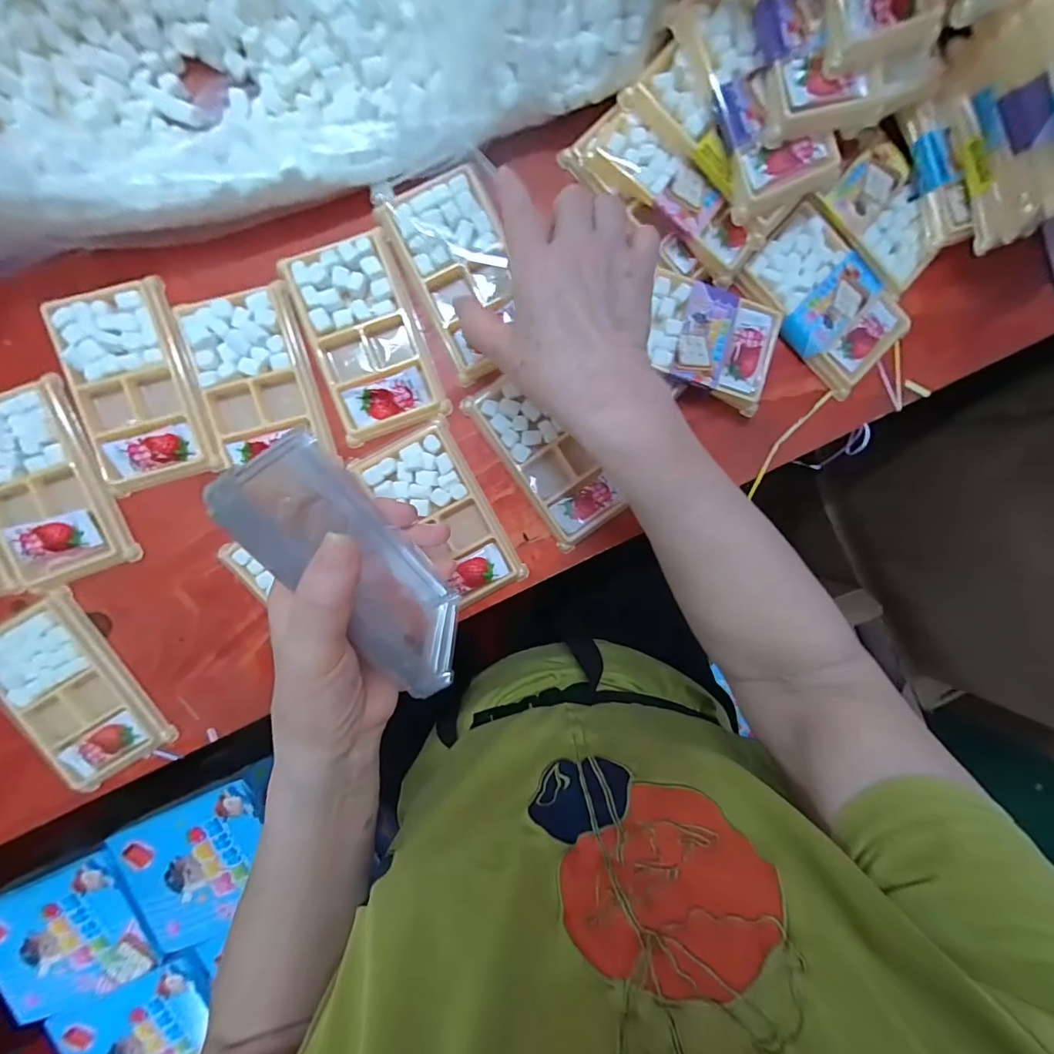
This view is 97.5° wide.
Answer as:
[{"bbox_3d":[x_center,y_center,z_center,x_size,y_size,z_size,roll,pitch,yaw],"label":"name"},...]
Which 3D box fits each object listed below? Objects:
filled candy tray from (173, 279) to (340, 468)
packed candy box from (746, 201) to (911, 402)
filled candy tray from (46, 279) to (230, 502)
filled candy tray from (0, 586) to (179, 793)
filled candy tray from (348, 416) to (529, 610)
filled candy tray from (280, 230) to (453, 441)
[{"bbox_3d":[-0.191,-0.108,0.330,0.076,0.018,0.115,-14,96,-4],"label":"filled candy tray"},{"bbox_3d":[0.231,-0.177,0.357,0.128,0.013,0.080,41,90,-7],"label":"packed candy box"},{"bbox_3d":[-0.271,-0.097,0.323,0.084,0.016,0.132,-13,96,-4],"label":"filled candy tray"},{"bbox_3d":[-0.336,0.124,0.338,0.080,0.014,0.135,-32,97,-2],"label":"filled candy tray"},{"bbox_3d":[-0.063,-0.005,0.348,0.071,0.013,0.133,-29,97,-2],"label":"filled candy tray"},{"bbox_3d":[-0.115,-0.135,0.333,0.075,0.014,0.131,-20,97,-3],"label":"filled candy tray"}]

